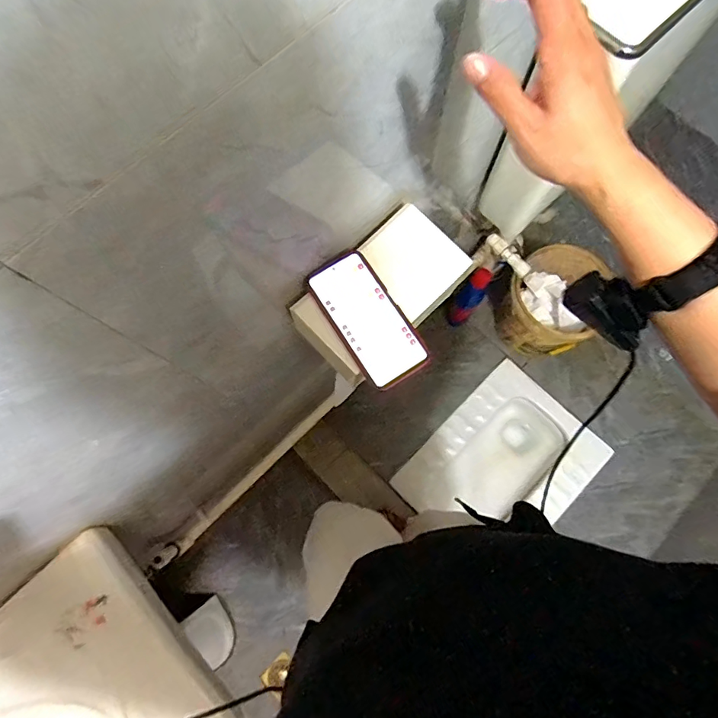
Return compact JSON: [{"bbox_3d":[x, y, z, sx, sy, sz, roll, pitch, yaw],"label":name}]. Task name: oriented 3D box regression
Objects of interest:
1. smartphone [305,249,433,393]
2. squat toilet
[{"bbox_3d":[0.009,-0.048,0.541,0.078,0.016,0.166,-32,78,-8],"label":"smartphone"},{"bbox_3d":[0.411,0.318,1.358,0.512,0.160,0.399,-44,80,-10],"label":"squat toilet"}]

